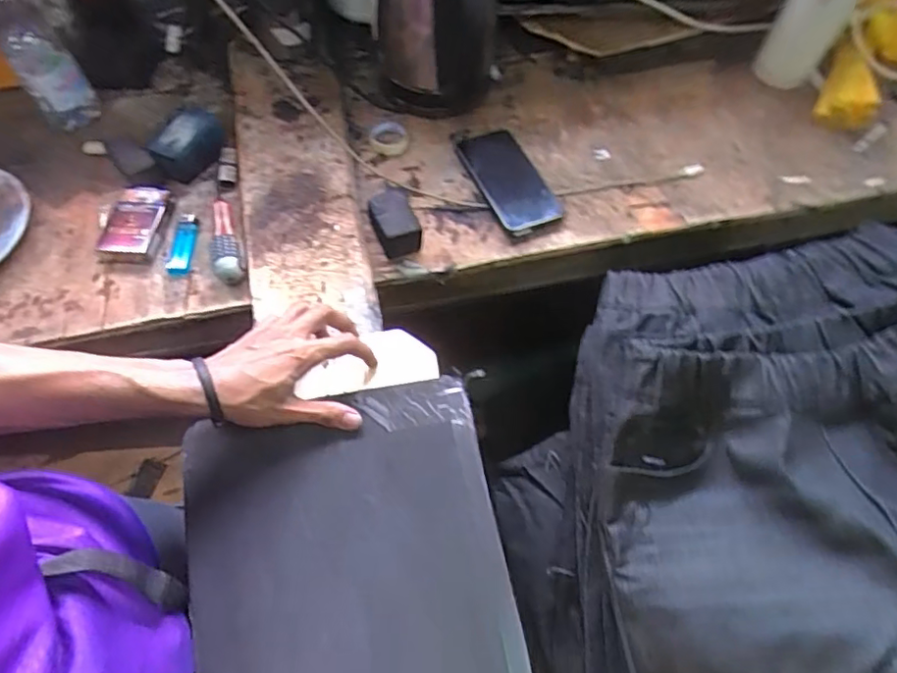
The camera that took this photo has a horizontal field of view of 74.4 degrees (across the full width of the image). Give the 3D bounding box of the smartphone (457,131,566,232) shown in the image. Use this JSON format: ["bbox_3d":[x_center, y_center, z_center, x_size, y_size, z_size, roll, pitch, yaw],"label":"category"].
[{"bbox_3d":[0.073,-0.194,0.722,0.076,0.012,0.162,-18,63,-11],"label":"smartphone"}]

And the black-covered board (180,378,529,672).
[{"bbox_3d":[-0.061,0.248,0.444,0.244,0.022,0.411,-13,62,-8],"label":"black-covered board"}]

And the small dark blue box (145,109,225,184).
[{"bbox_3d":[-0.312,-0.231,0.712,0.052,0.041,0.093,34,65,17],"label":"small dark blue box"}]

